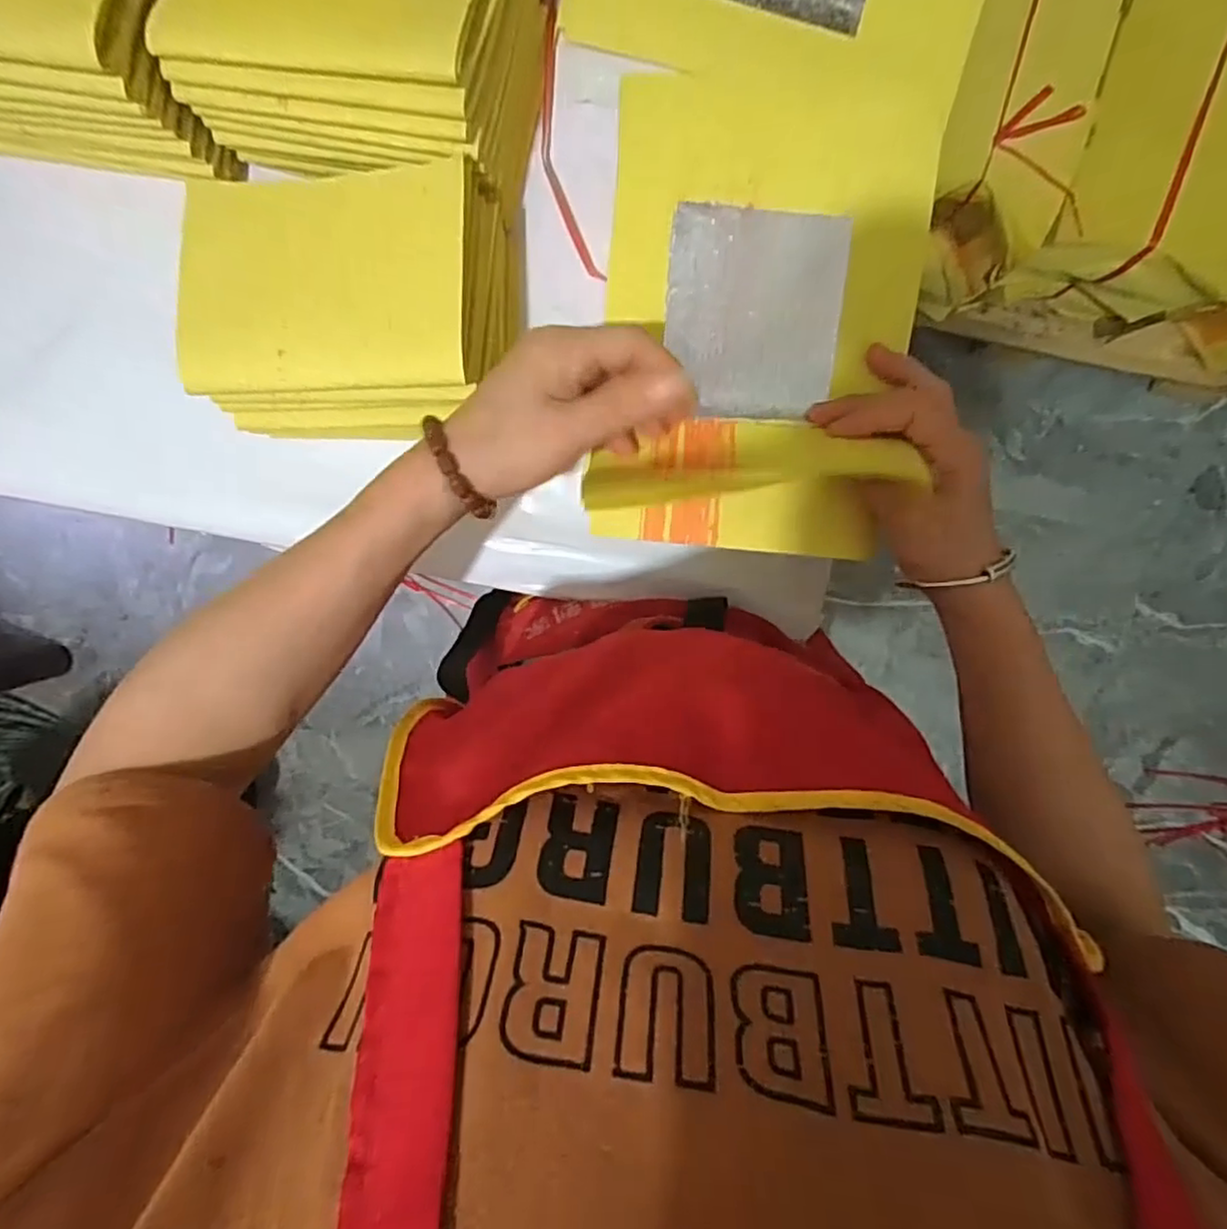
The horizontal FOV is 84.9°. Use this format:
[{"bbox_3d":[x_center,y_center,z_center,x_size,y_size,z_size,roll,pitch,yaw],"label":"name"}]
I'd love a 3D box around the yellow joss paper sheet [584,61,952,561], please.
[{"bbox_3d":[0.075,-0.148,0.330,0.157,0.081,0.238,6,100,1],"label":"yellow joss paper sheet"}]

